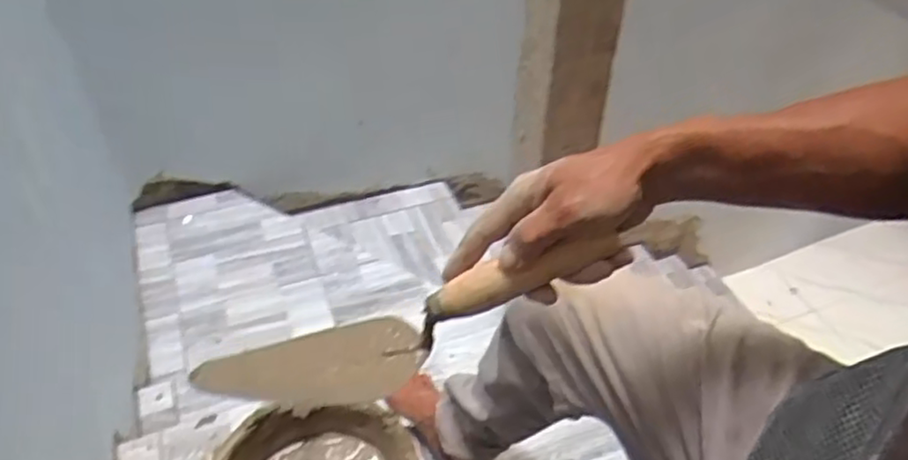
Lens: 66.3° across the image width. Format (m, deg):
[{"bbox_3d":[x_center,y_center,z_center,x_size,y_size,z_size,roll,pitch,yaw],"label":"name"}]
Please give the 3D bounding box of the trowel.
[{"bbox_3d":[-0.035,0.067,0.468,0.289,0.053,0.068,-22,43,9],"label":"trowel"}]

